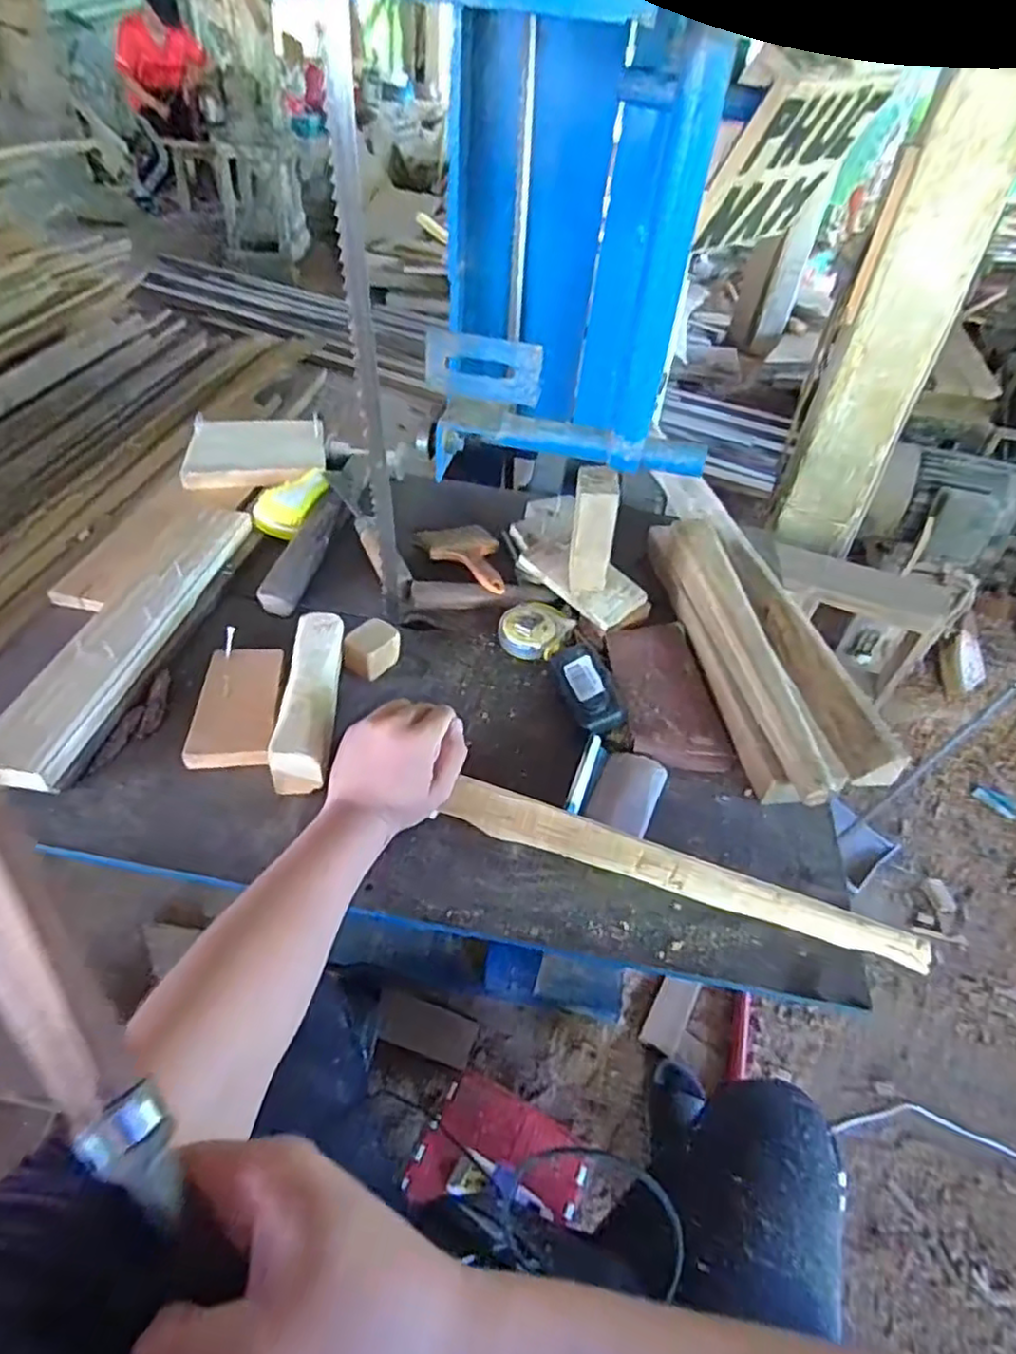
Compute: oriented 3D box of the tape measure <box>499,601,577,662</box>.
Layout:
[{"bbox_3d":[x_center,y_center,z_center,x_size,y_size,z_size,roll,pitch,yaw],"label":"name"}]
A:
[{"bbox_3d":[0.029,-0.051,0.713,0.067,0.027,0.066,24,47,17],"label":"tape measure"}]

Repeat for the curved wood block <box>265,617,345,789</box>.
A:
[{"bbox_3d":[-0.176,0.018,0.607,0.044,0.045,0.177,1,44,-6],"label":"curved wood block"}]

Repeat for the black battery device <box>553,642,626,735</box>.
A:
[{"bbox_3d":[0.077,0.008,0.650,0.045,0.028,0.103,-13,48,-19],"label":"black battery device"}]

